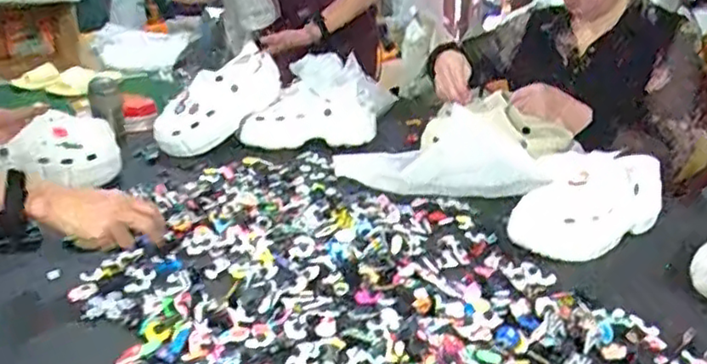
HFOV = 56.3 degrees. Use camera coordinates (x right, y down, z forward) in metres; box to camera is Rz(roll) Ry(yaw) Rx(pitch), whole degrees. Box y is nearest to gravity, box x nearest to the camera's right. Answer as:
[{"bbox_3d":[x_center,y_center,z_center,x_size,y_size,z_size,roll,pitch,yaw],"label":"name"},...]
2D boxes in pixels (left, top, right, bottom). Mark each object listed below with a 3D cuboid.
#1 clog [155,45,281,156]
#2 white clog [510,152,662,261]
[{"bbox_3d":[-0.255,-0.159,1.288,0.292,0.103,0.096,-41,38,-19],"label":"clog"},{"bbox_3d":[0.332,0.032,0.907,0.245,0.113,0.093,-22,27,-18],"label":"white clog"}]

